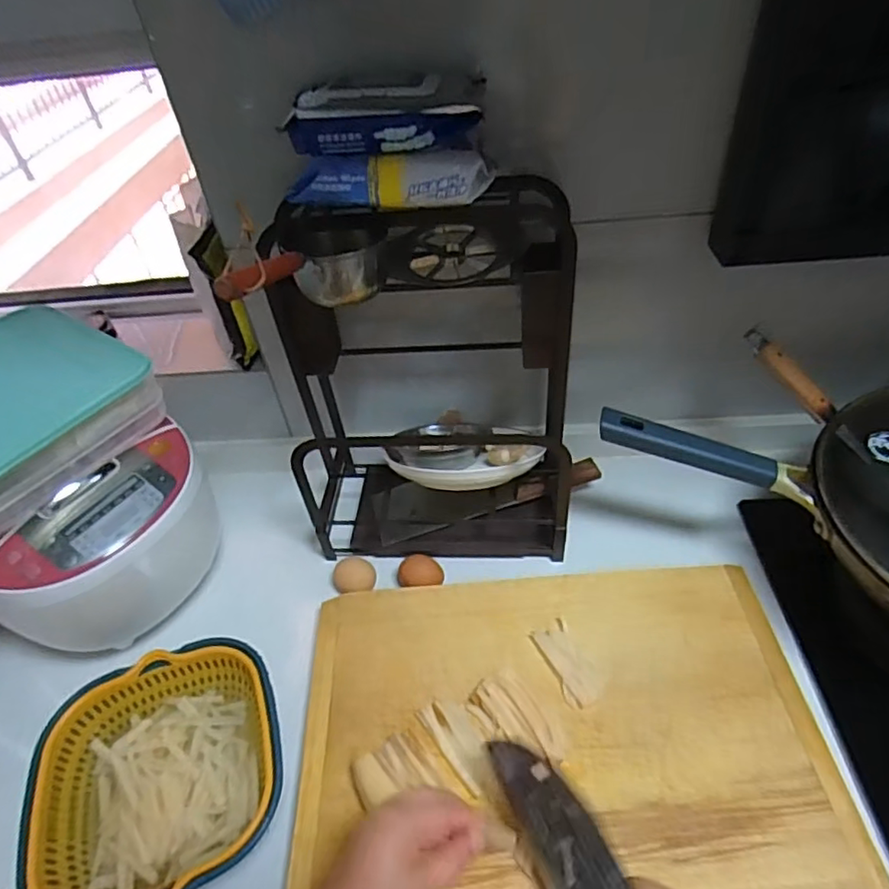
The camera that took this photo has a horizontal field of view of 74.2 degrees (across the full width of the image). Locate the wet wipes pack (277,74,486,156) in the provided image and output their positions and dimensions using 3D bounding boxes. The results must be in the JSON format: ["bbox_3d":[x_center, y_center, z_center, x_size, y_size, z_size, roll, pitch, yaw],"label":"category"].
[{"bbox_3d":[-0.050,-0.281,0.499,0.162,0.044,0.088,1,45,8],"label":"wet wipes pack"}]

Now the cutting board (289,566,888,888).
[{"bbox_3d":[0.104,0.261,0.560,0.471,0.016,0.310,-4,44,2],"label":"cutting board"}]

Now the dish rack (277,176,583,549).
[{"bbox_3d":[-0.018,-0.050,0.661,0.313,0.383,0.183,3,45,10],"label":"dish rack"}]

